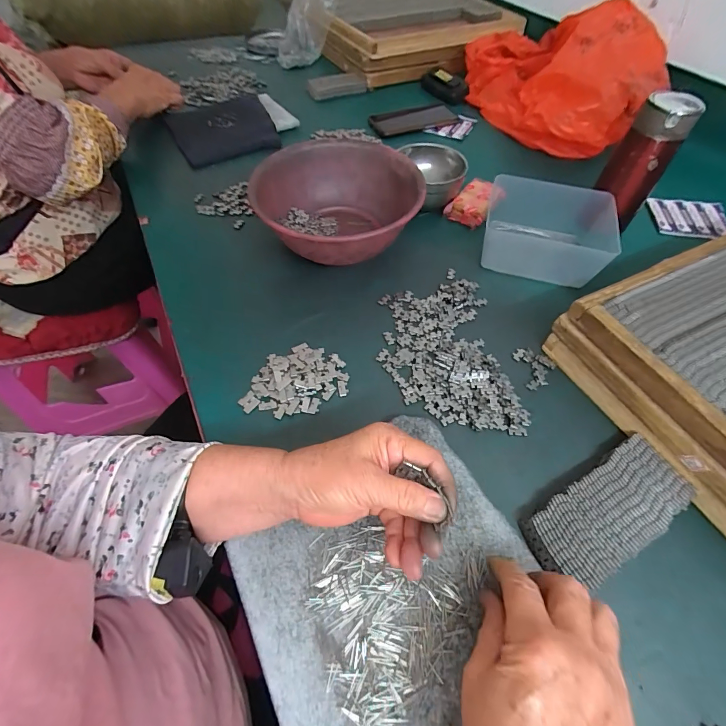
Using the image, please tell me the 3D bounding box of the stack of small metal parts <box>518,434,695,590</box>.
[{"bbox_3d":[0.207,0.125,0.316,0.149,0.018,0.062,-26,59,-18],"label":"stack of small metal parts"}]

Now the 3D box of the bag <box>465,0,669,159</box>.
[{"bbox_3d":[0.347,-0.551,0.691,0.275,0.156,0.398,4,55,3],"label":"bag"}]

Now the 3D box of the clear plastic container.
[{"bbox_3d":[0.240,-0.179,0.502,0.145,0.062,0.144,15,56,10],"label":"clear plastic container"}]

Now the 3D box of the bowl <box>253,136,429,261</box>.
[{"bbox_3d":[-0.031,-0.197,0.497,0.202,0.089,0.206,0,55,0],"label":"bowl"}]

